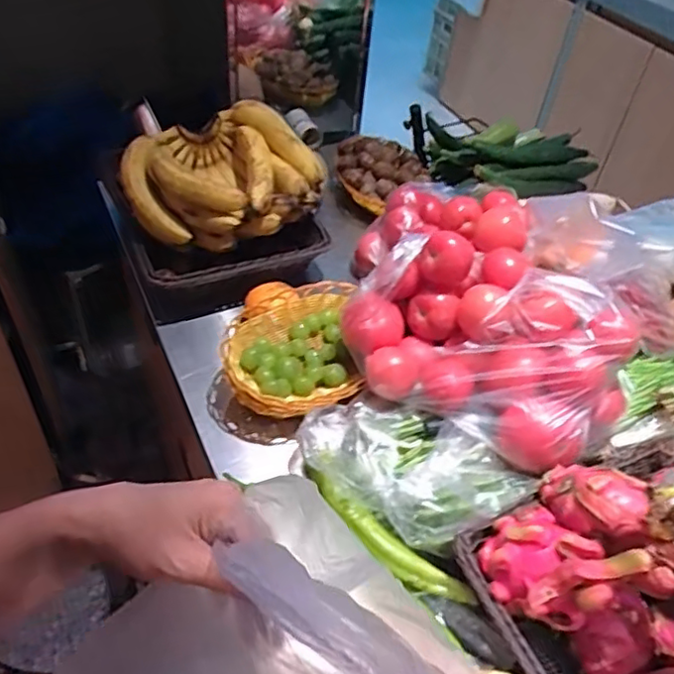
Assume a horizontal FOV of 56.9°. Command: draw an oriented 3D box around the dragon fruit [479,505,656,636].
[{"bbox_3d":[0.194,0.202,0.577,0.090,0.098,0.117,-17,50,-22],"label":"dragon fruit"}]

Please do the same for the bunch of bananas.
[{"bbox_3d":[-0.166,-0.233,0.929,0.257,0.124,0.221,-32,57,-32],"label":"bunch of bananas"}]

